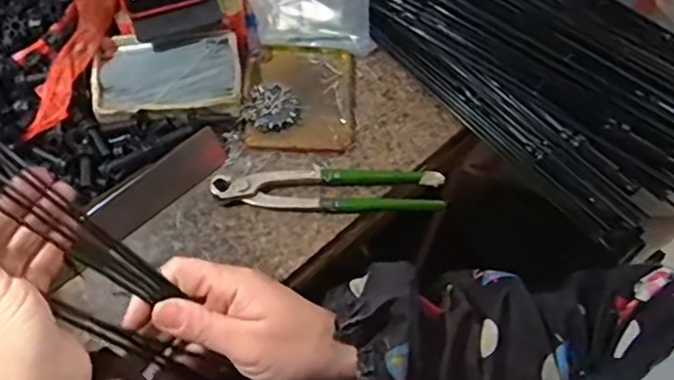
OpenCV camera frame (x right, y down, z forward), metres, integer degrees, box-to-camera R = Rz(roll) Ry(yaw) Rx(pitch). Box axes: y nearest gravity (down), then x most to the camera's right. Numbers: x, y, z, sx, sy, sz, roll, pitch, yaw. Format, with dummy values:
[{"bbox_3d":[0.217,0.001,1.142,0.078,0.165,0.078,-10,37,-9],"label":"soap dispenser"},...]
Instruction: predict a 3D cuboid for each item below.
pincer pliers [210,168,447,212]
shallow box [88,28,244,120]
[{"bbox_3d":[-0.006,-0.001,0.546,0.197,0.016,0.042,0,62,-4],"label":"pincer pliers"},{"bbox_3d":[-0.153,-0.104,0.572,0.129,0.016,0.085,-9,63,-8],"label":"shallow box"}]

